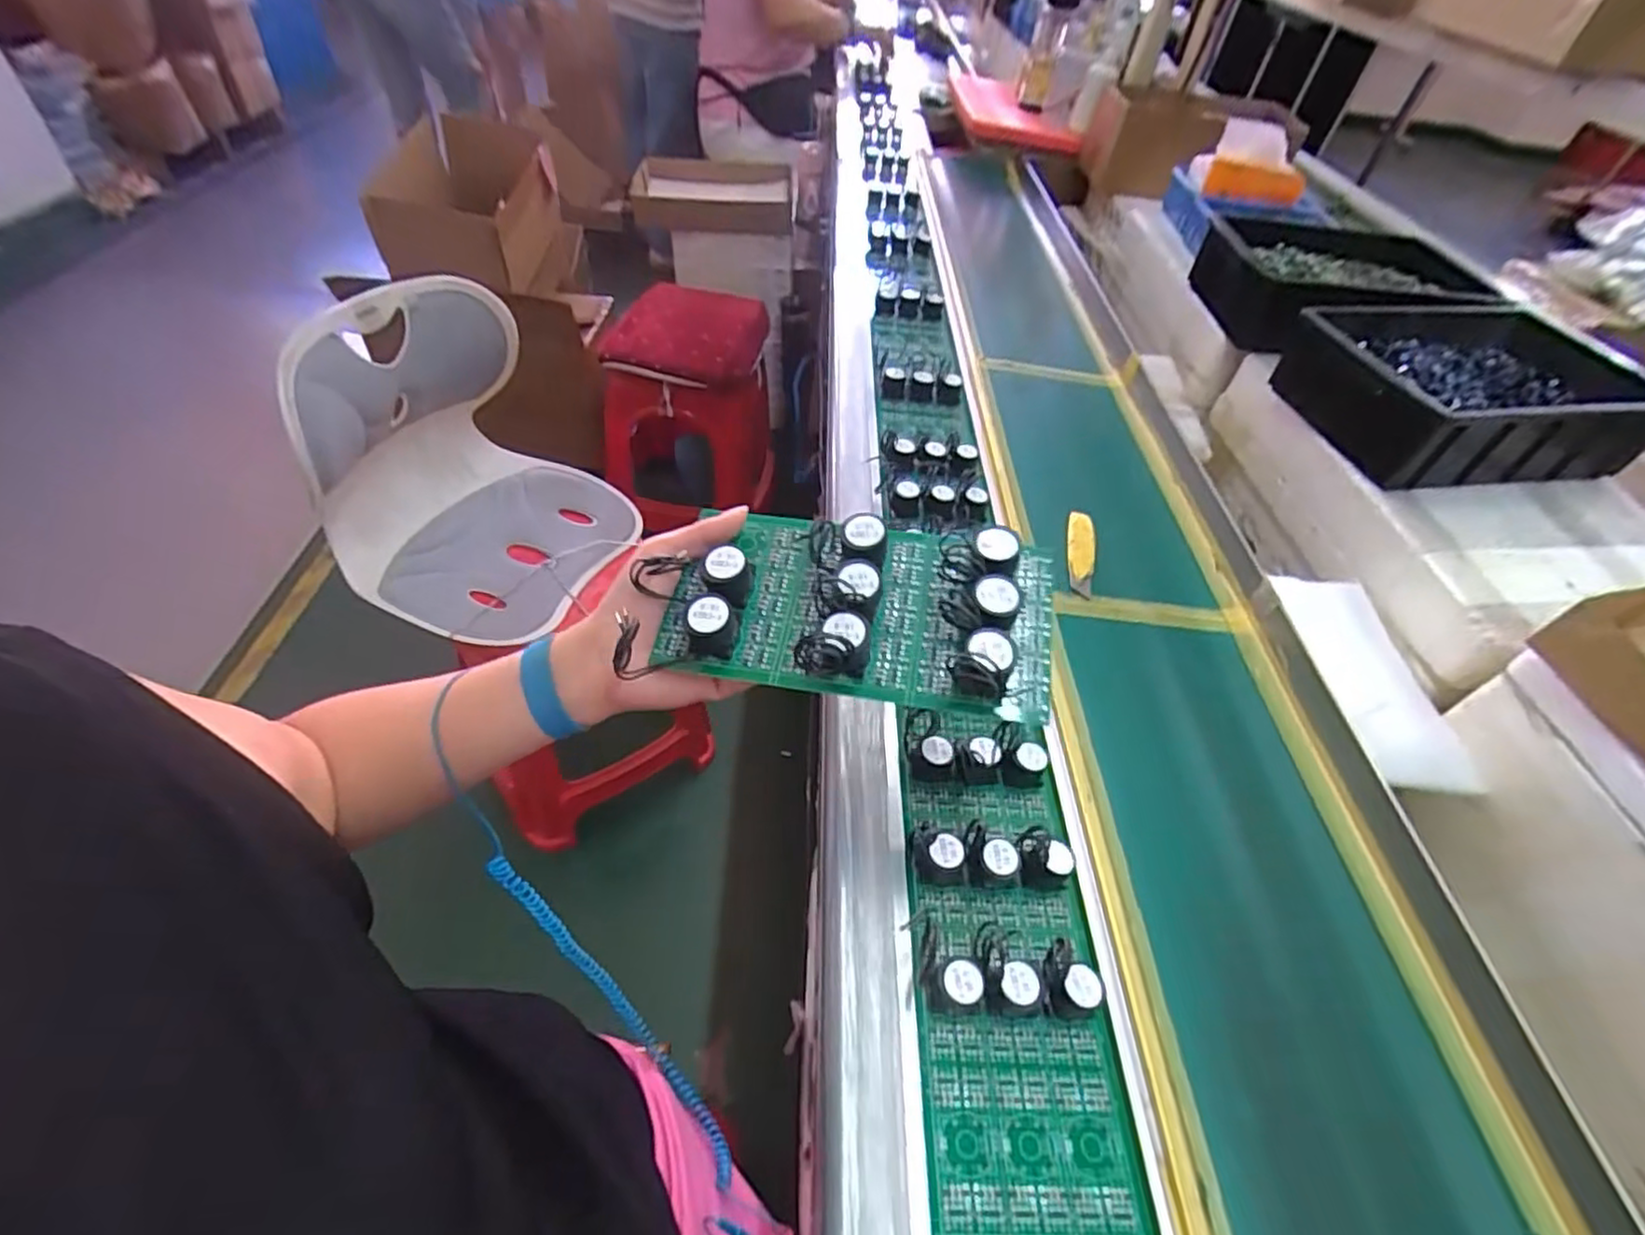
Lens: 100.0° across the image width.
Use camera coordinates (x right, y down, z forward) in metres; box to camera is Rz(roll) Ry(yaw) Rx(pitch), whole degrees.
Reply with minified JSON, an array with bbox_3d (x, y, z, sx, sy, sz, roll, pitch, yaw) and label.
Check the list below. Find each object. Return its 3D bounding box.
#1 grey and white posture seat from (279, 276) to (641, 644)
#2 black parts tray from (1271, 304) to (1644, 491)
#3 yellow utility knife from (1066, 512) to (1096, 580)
[{"bbox_3d":[-0.482,-0.223,0.919,0.322,0.324,0.354,28,51,17],"label":"grey and white posture seat"},{"bbox_3d":[0.621,-0.221,0.682,0.281,0.086,0.197,-3,49,-9],"label":"black parts tray"},{"bbox_3d":[0.227,-0.063,0.604,0.025,0.013,0.081,16,49,8],"label":"yellow utility knife"}]

